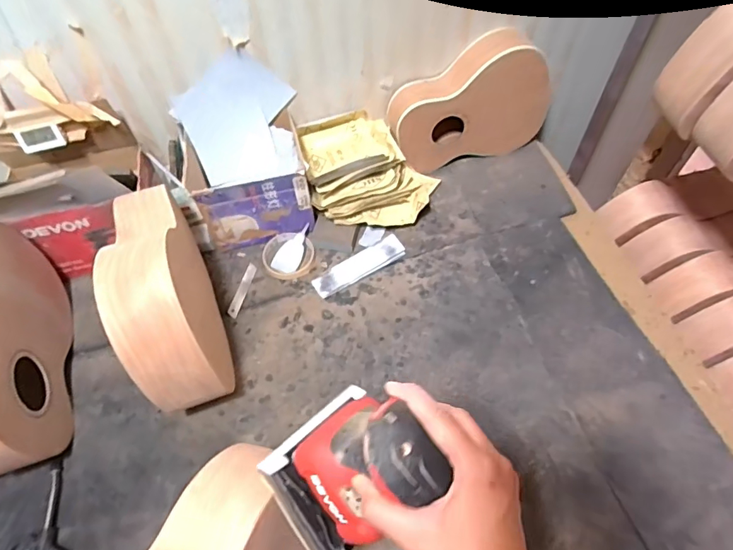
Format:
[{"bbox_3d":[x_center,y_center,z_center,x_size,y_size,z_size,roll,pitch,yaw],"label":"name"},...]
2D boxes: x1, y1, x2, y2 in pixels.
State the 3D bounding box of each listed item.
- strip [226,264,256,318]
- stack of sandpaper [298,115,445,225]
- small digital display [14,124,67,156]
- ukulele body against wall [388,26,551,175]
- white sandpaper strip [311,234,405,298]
[{"bbox_3d":[-0.198,0.024,0.756,0.018,0.004,0.099,11,58,9],"label":"strip"},{"bbox_3d":[0.010,-0.178,0.811,0.218,0.099,0.200,-12,58,-5],"label":"stack of sandpaper"},{"bbox_3d":[-0.448,-0.186,0.655,0.054,0.033,0.009,-20,59,-10],"label":"small digital display"},{"bbox_3d":[0.172,-0.288,0.814,0.266,0.193,0.083,-13,58,-6],"label":"ukulele body against wall"},{"bbox_3d":[-0.012,-0.016,0.760,0.154,0.011,0.044,-28,60,-15],"label":"white sandpaper strip"}]

